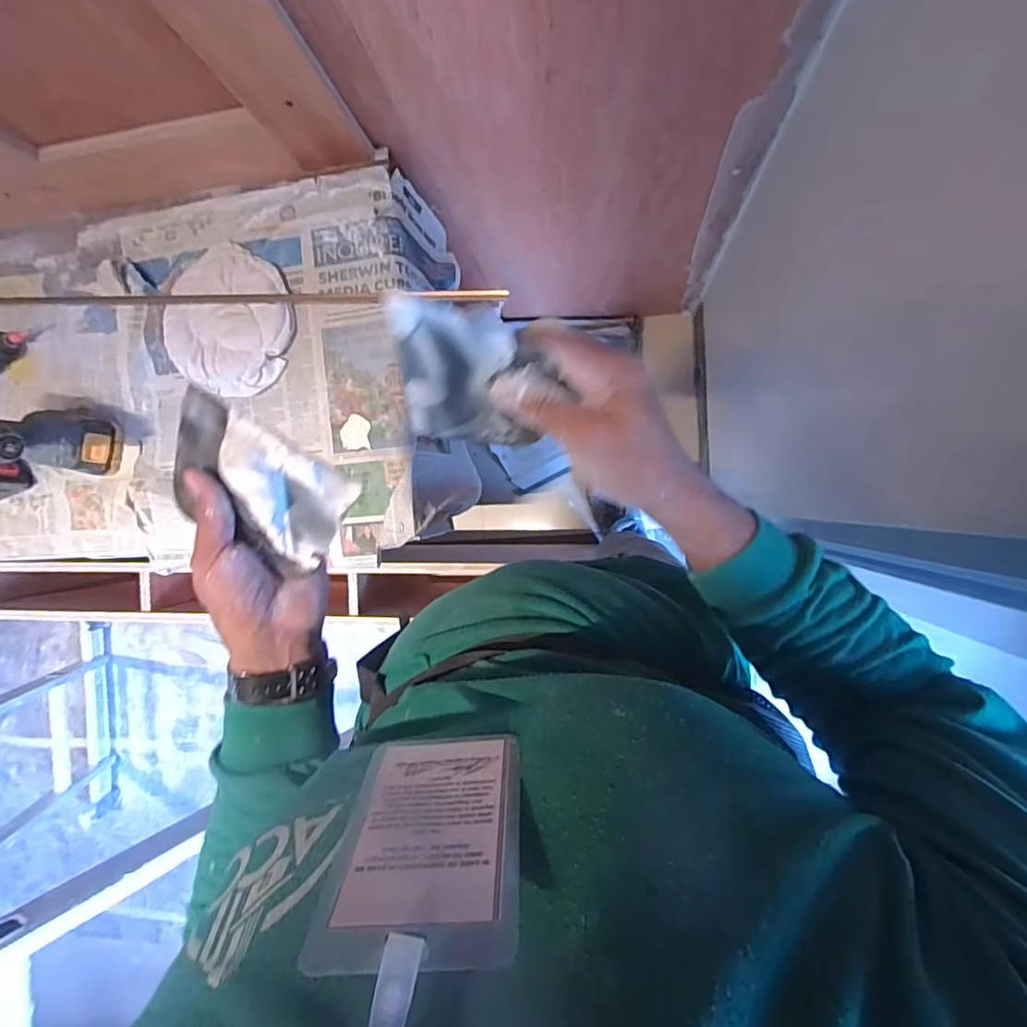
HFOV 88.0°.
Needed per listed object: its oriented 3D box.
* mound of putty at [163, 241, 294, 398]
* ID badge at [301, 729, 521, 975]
[{"bbox_3d":[-0.394,-0.266,0.736,0.190,0.021,0.185,34,97,7],"label":"mound of putty"},{"bbox_3d":[-0.033,0.126,0.213,0.070,0.100,0.004,-6,108,2],"label":"ID badge"}]

